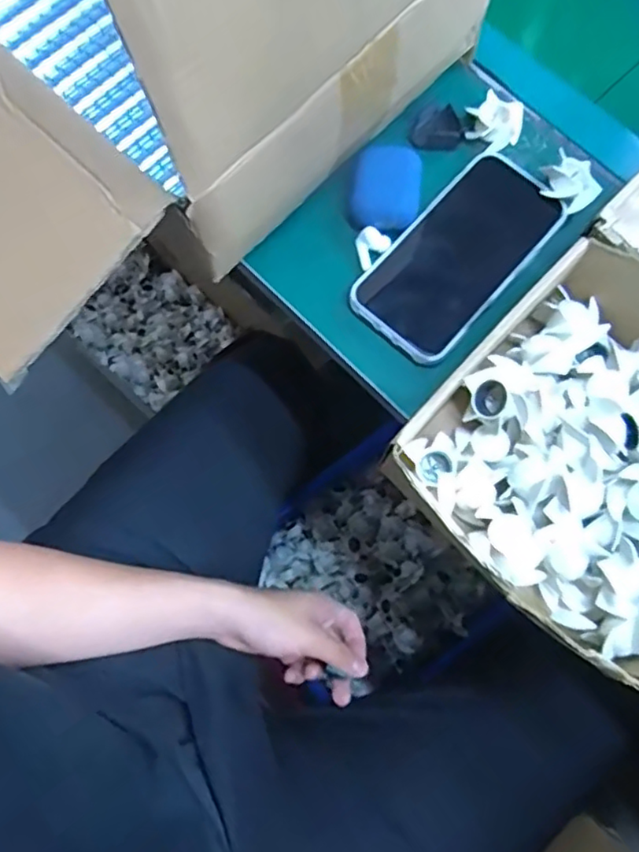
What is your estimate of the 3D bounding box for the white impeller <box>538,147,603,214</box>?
[{"bbox_3d":[0.188,-0.182,0.461,0.042,0.019,0.041,0,74,-2],"label":"white impeller"}]

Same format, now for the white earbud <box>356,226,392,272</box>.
[{"bbox_3d":[0.037,-0.131,0.454,0.027,0.013,0.022,-40,79,-12],"label":"white earbud"}]

